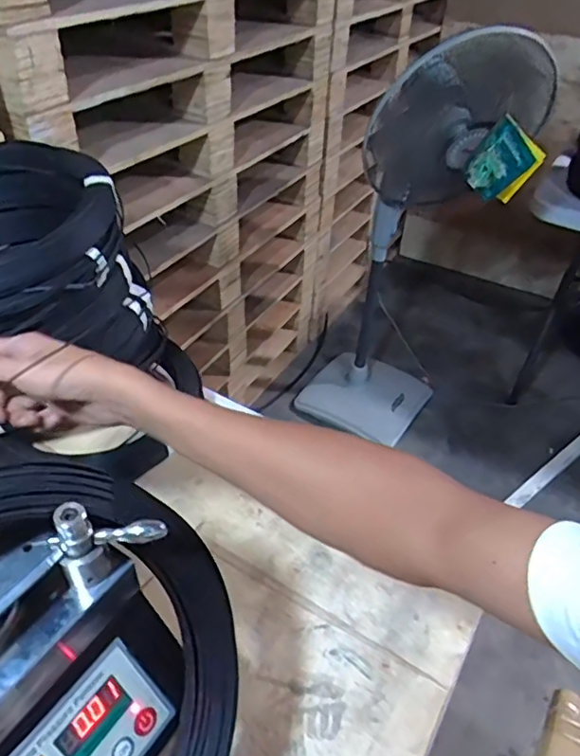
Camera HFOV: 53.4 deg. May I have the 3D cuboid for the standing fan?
[{"bbox_3d":[0.310,-0.321,1.581,0.459,1.146,0.460,15,44,12],"label":"standing fan"}]

